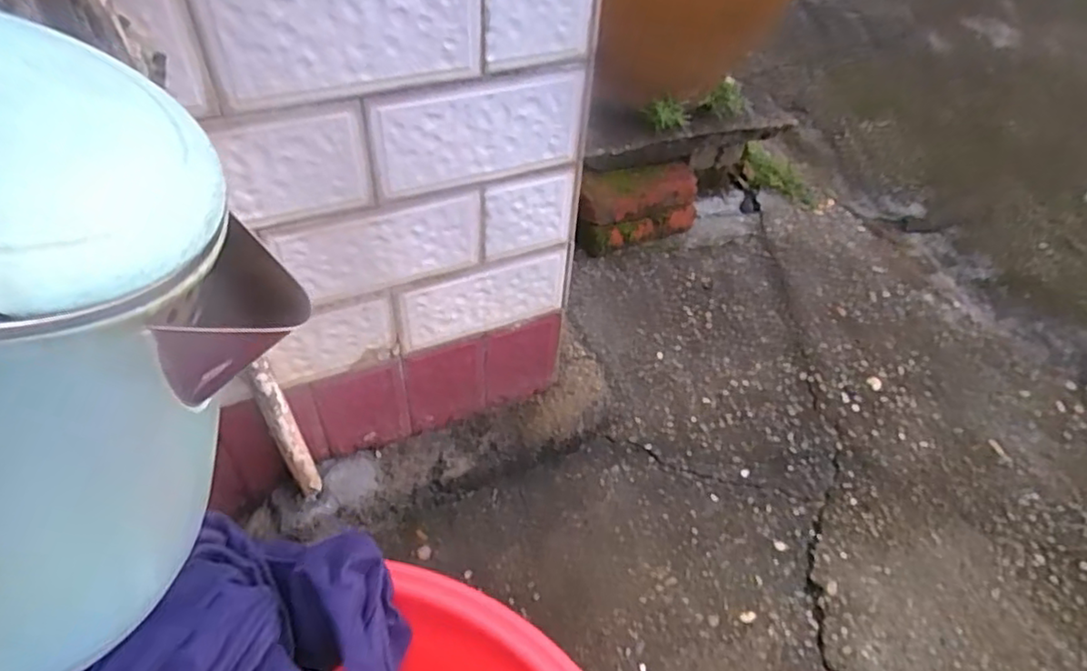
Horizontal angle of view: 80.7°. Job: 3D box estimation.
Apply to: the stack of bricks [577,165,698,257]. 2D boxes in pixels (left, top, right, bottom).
[{"bbox_3d":[0.172,-0.236,1.186,0.252,0.123,0.082,-15,47,-15],"label":"stack of bricks"}]

